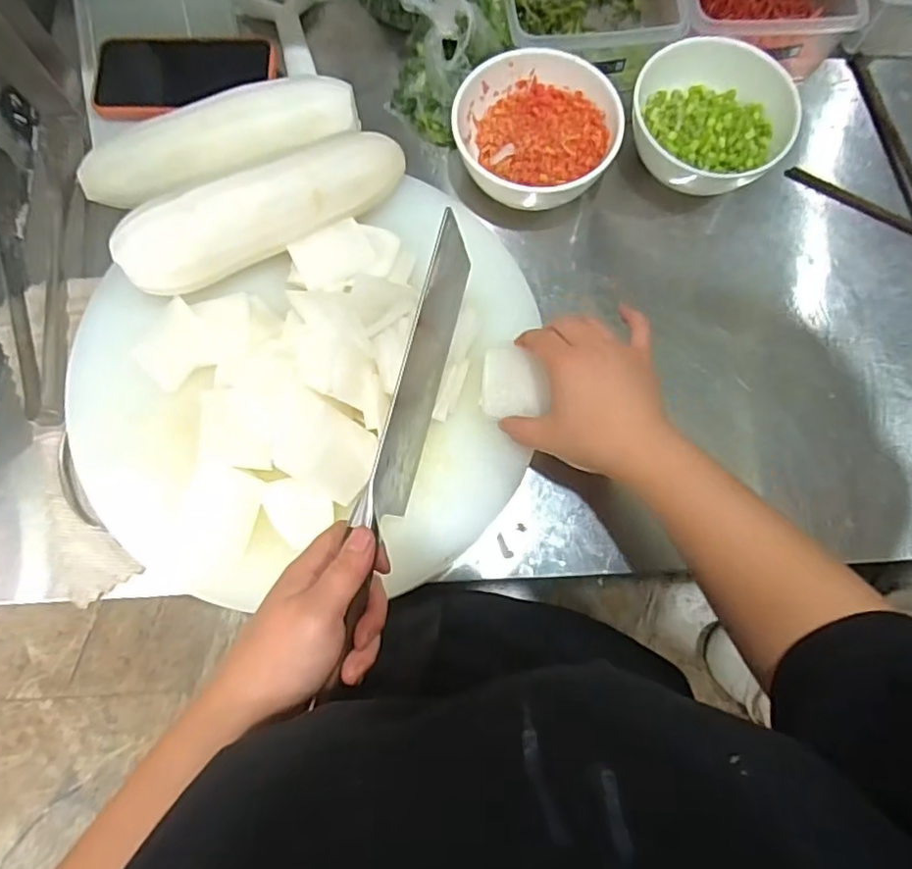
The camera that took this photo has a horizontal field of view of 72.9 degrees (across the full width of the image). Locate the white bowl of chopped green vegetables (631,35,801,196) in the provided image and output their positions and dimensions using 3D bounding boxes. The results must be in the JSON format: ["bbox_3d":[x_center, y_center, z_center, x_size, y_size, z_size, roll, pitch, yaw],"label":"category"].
[{"bbox_3d":[0.212,-0.273,0.535,0.129,0.059,0.119,0,77,1],"label":"white bowl of chopped green vegetables"}]

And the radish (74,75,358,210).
[{"bbox_3d":[-0.200,-0.242,0.531,0.239,0.066,0.061,-21,76,-5],"label":"radish"}]

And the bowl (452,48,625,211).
[{"bbox_3d":[0.067,-0.252,0.531,0.131,0.066,0.126,0,77,1],"label":"bowl"}]

